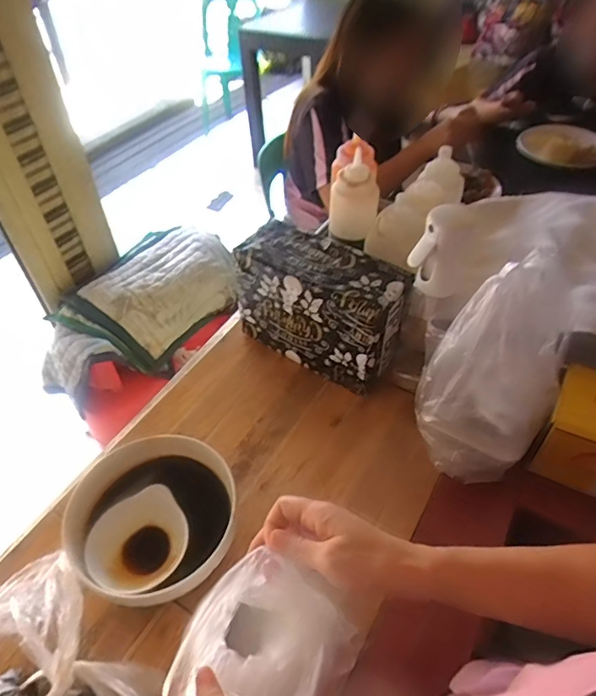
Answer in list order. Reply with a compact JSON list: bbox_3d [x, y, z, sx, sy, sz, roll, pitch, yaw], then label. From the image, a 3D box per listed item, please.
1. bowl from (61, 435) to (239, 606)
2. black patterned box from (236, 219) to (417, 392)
[{"bbox_3d":[-0.155,0.198,0.564,0.165,0.097,0.178,-1,47,1],"label":"bowl"},{"bbox_3d":[0.033,-0.056,0.744,0.240,0.188,0.101,26,52,23],"label":"black patterned box"}]

